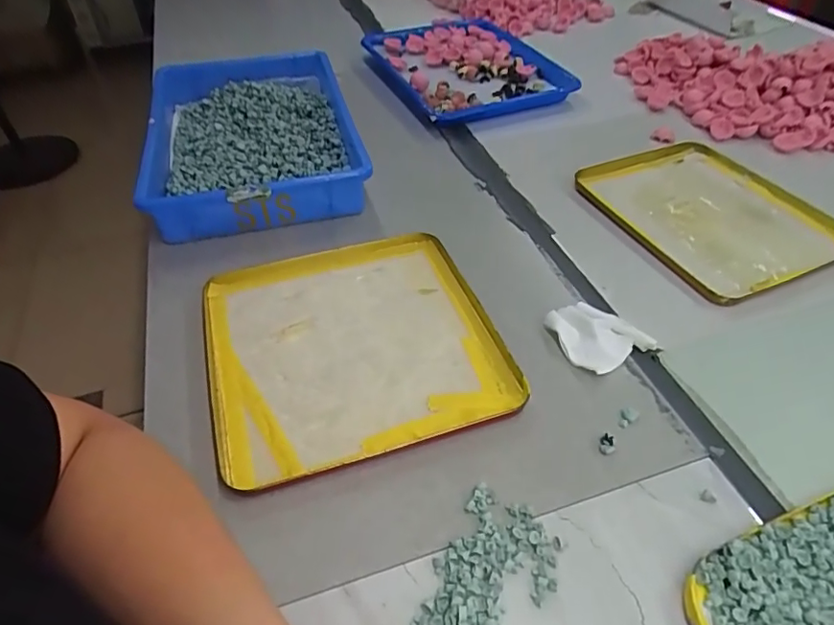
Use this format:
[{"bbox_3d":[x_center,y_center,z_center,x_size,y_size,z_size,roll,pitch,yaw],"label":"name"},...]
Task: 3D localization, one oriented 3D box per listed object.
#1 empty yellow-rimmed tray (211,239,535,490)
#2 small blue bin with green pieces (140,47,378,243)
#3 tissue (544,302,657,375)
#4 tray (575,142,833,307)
[{"bbox_3d":[-0.058,0.024,0.485,0.247,0.016,0.245,-15,46,-13],"label":"empty yellow-rimmed tray"},{"bbox_3d":[-0.226,-0.256,0.744,0.249,0.059,0.441,-12,46,-10],"label":"small blue bin with green pieces"},{"bbox_3d":[0.157,0.018,0.483,0.068,0.016,0.077,-25,49,-22],"label":"tissue"},{"bbox_3d":[0.327,-0.114,0.608,0.230,0.023,0.242,-18,47,-16],"label":"tray"}]

